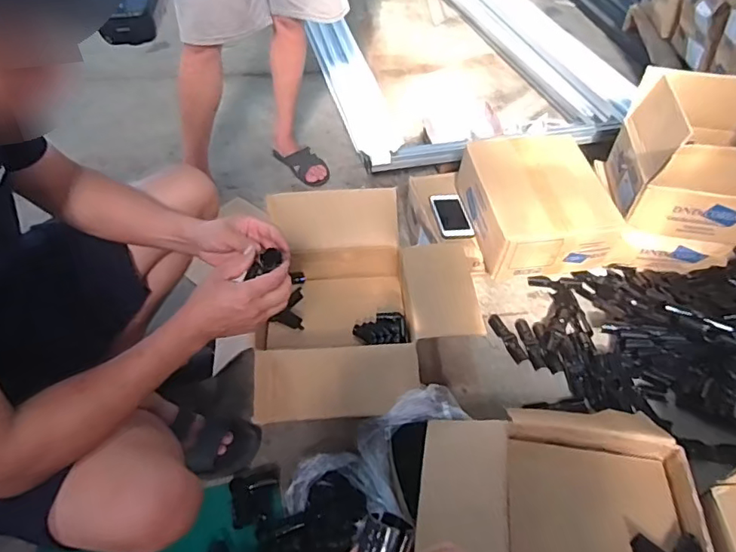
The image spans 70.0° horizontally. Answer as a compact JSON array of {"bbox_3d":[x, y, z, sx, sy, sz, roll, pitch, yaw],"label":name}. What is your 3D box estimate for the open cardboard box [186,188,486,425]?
[{"bbox_3d":[-0.022,0.064,1.103,0.475,0.203,0.495,1,45,0],"label":"open cardboard box"}]

